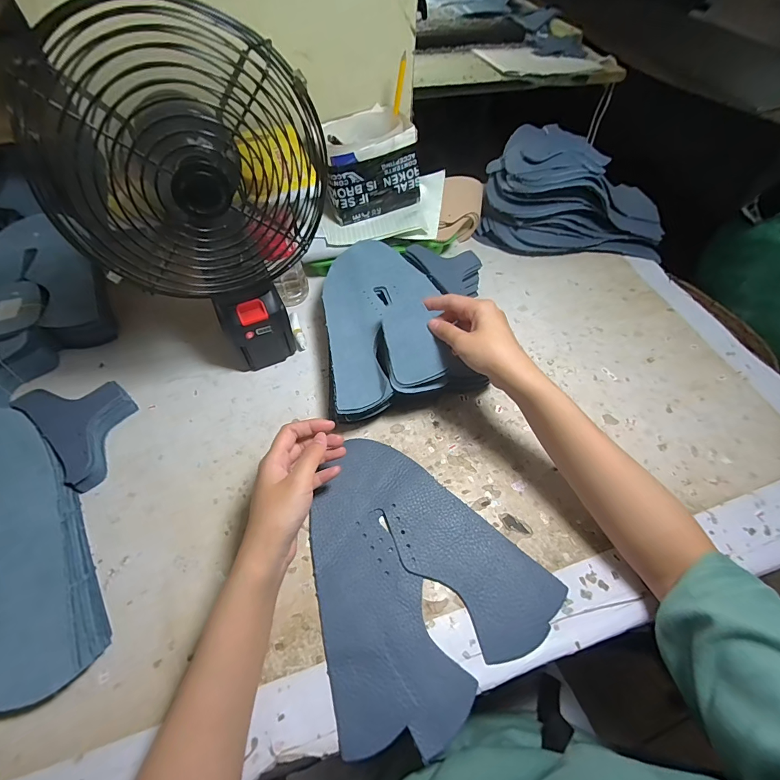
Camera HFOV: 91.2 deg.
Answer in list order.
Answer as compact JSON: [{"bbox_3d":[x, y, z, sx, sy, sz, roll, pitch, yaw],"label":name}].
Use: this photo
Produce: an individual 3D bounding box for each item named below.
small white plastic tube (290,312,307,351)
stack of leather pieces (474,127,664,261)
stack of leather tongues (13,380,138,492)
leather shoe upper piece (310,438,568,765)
[{"bbox_3d":[-0.126,-0.081,0.524,0.013,0.015,0.058,-18,60,-12],"label":"small white plastic tube"},{"bbox_3d":[0.301,-0.307,0.605,0.297,0.142,0.125,1,58,-1],"label":"stack of leather pieces"},{"bbox_3d":[-0.342,0.034,0.435,0.088,0.027,0.138,-40,66,-23],"label":"stack of leather tongues"},{"bbox_3d":[0.007,0.170,0.371,0.208,0.006,0.243,-32,64,-20],"label":"leather shoe upper piece"}]

